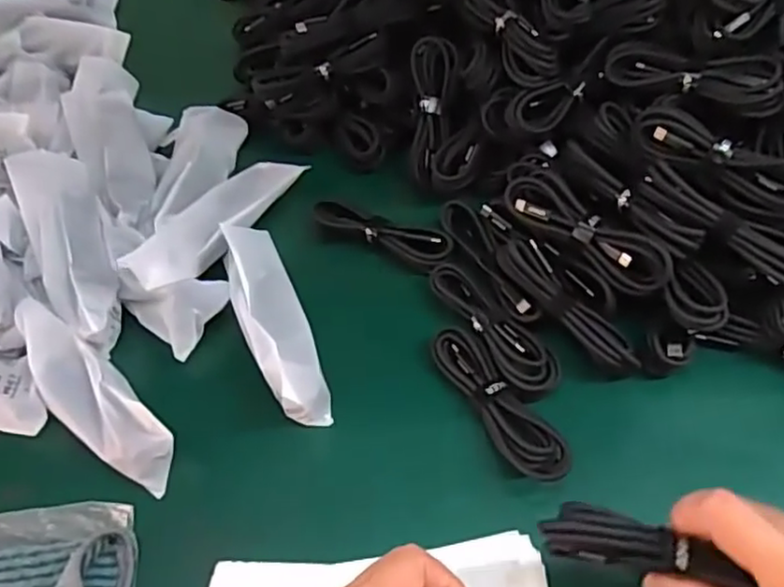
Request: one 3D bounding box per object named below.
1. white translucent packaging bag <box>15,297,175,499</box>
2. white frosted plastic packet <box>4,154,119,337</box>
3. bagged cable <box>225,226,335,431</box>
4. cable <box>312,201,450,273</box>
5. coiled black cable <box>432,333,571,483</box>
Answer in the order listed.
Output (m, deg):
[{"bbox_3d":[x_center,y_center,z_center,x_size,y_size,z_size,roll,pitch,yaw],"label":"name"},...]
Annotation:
[{"bbox_3d":[-0.193,0.059,0.416,0.151,0.023,0.042,38,67,26],"label":"white translucent packaging bag"},{"bbox_3d":[-0.226,-0.035,0.467,0.046,0.038,0.151,-21,71,-9],"label":"white frosted plastic packet"},{"bbox_3d":[-0.080,0.014,0.440,0.041,0.043,0.150,-21,57,-9],"label":"bagged cable"},{"bbox_3d":[-0.007,-0.043,0.483,0.102,0.017,0.025,22,61,19],"label":"cable"},{"bbox_3d":[0.062,0.065,0.403,0.030,0.013,0.113,-29,58,-14],"label":"coiled black cable"}]

